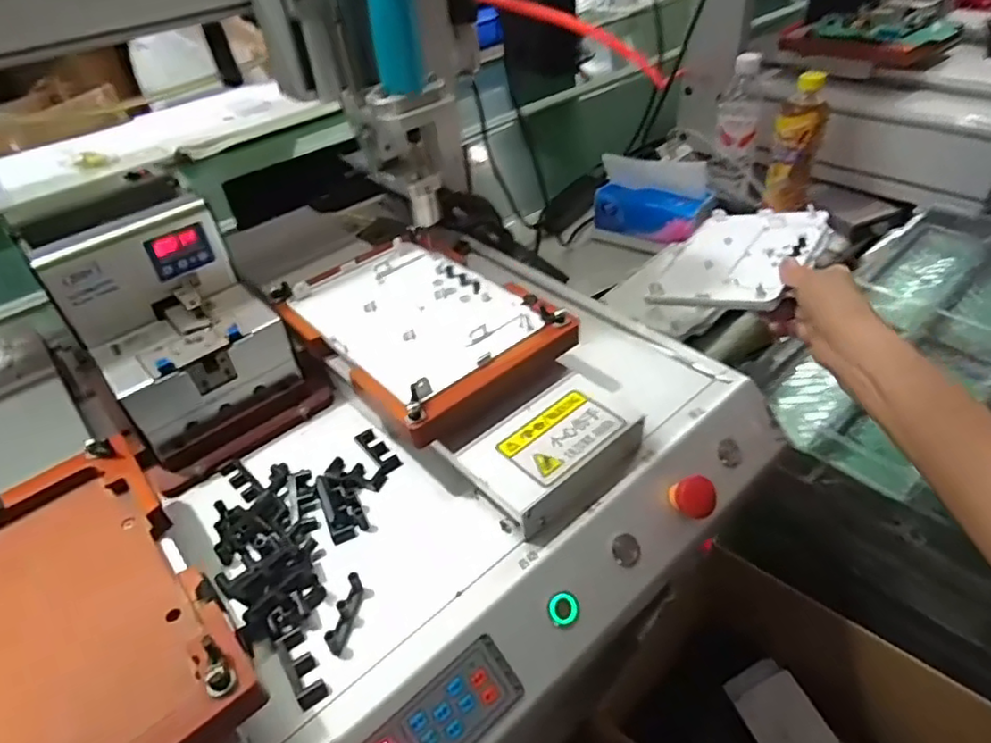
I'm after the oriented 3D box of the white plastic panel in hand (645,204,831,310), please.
[{"bbox_3d":[0.251,-0.120,0.626,0.136,0.013,0.188,11,43,41],"label":"white plastic panel in hand"}]

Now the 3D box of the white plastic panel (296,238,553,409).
[{"bbox_3d":[-0.067,-0.050,0.490,0.135,0.011,0.180,-33,48,-28],"label":"white plastic panel"}]

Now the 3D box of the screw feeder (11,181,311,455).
[{"bbox_3d":[-0.267,-0.047,0.486,0.130,0.161,0.169,-32,48,-28],"label":"screw feeder"}]

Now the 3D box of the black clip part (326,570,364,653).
[{"bbox_3d":[-0.089,0.142,0.358,0.008,0.014,0.043,3,41,10],"label":"black clip part"}]

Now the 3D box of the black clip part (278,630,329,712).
[{"bbox_3d":[-0.108,0.166,0.341,0.015,0.006,0.044,-25,44,-21],"label":"black clip part"}]

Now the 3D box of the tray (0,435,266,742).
[{"bbox_3d":[-0.235,0.135,0.307,0.158,0.034,0.222,-32,47,-28],"label":"tray"}]

